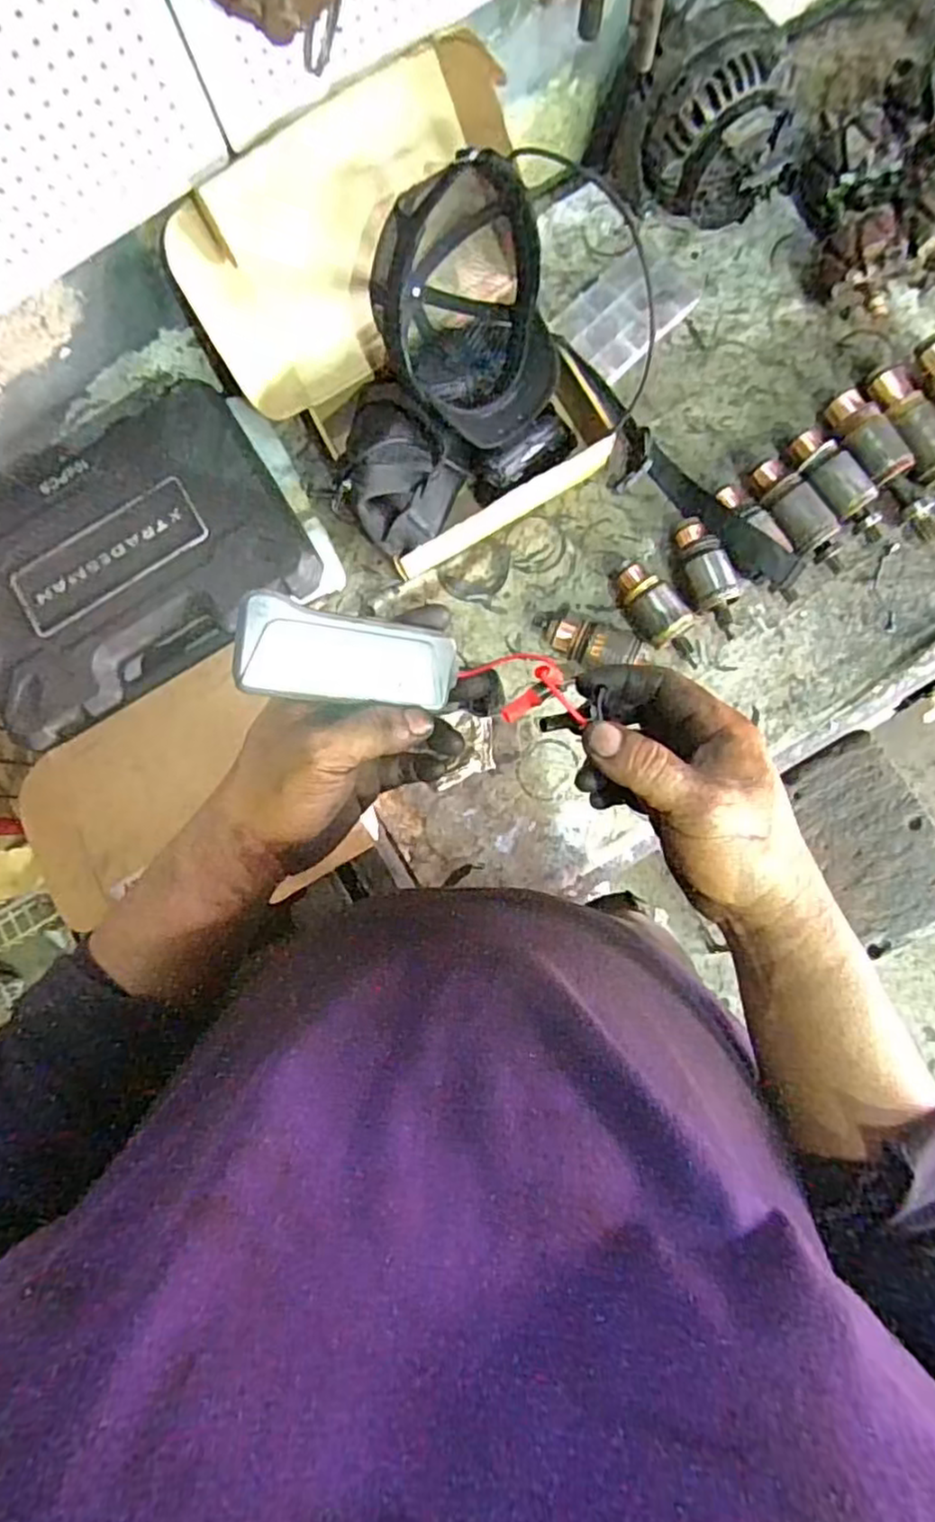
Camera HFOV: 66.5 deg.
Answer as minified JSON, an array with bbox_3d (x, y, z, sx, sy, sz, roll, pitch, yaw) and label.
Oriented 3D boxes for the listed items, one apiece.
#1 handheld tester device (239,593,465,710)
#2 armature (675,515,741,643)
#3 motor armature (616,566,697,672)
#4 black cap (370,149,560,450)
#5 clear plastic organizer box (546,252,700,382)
[{"bbox_3d":[-0.060,-0.051,0.357,0.106,0.015,0.042,7,85,-26],"label":"handheld tester device"},{"bbox_3d":[0.263,-0.201,0.777,0.050,0.043,0.138,-20,84,2],"label":"armature"},{"bbox_3d":[0.206,-0.157,0.773,0.047,0.048,0.133,-40,84,0],"label":"motor armature"},{"bbox_3d":[-0.009,-0.449,0.724,0.191,0.120,0.232,-33,125,-21],"label":"black cap"},{"bbox_3d":[0.182,-0.516,0.815,0.152,0.029,0.108,-44,84,-1],"label":"clear plastic organizer box"}]

